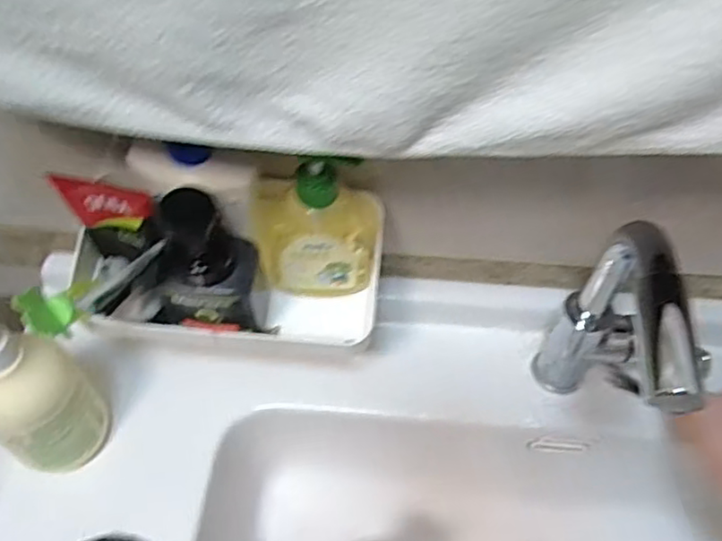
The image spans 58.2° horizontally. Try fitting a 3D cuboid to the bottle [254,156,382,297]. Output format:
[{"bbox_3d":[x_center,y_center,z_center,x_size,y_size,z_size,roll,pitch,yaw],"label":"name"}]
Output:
[{"bbox_3d":[-0.032,-0.036,0.511,0.100,0.129,0.055,-13,55,-11],"label":"bottle"}]

